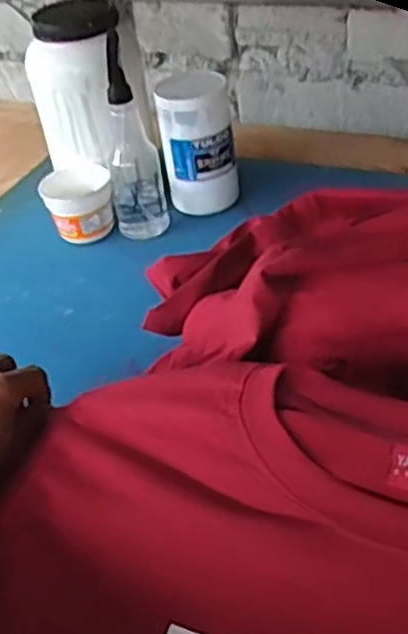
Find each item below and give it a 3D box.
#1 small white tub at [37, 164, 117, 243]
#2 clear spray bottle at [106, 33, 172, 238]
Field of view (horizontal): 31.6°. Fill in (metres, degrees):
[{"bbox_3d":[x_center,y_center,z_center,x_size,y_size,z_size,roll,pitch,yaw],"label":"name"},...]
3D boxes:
[{"bbox_3d":[-0.167,-0.147,0.972,0.091,0.082,0.073,-12,39,-6],"label":"small white tub"},{"bbox_3d":[-0.095,-0.222,0.927,0.070,0.237,0.055,-9,39,-2],"label":"clear spray bottle"}]

